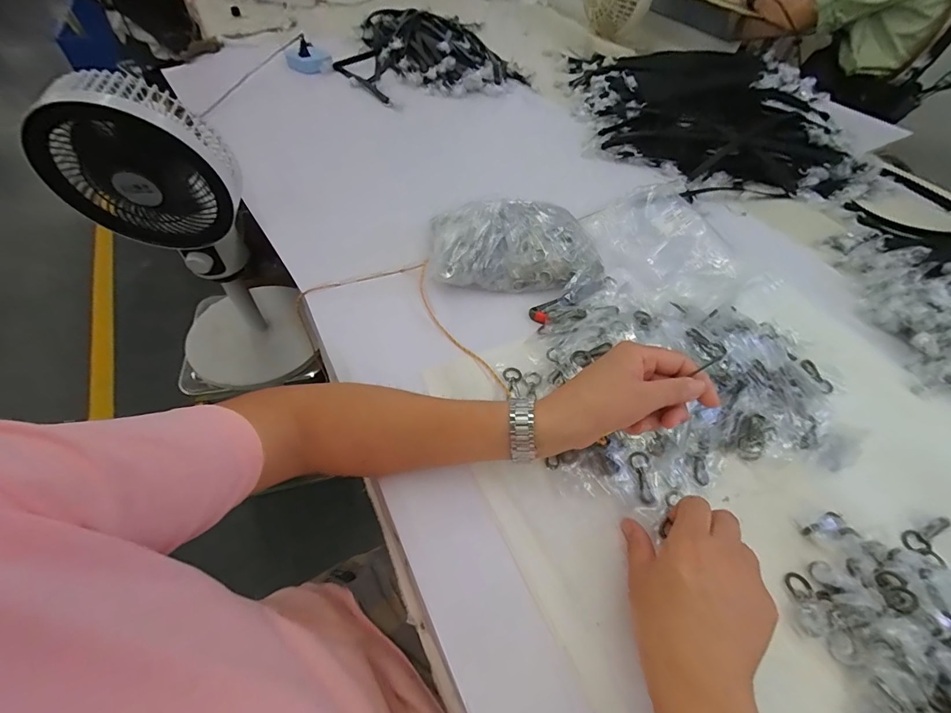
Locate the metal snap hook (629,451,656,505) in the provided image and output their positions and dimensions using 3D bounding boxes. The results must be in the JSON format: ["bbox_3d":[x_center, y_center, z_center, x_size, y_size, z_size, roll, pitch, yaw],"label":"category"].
[{"bbox_3d":[0.171,0.123,0.421,0.020,0.005,0.053,5,52,1],"label":"metal snap hook"}]

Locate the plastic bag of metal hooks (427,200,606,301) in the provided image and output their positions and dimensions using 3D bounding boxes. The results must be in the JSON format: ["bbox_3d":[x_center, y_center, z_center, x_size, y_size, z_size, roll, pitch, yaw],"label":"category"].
[{"bbox_3d":[0.054,-0.152,0.588,0.246,0.079,0.140,6,52,1],"label":"plastic bag of metal hooks"}]

